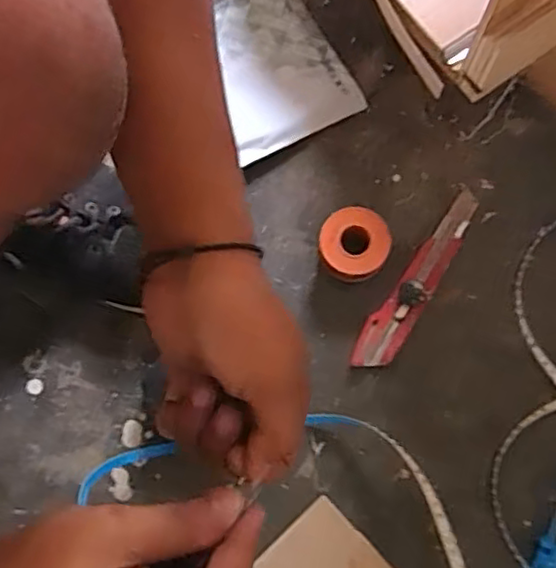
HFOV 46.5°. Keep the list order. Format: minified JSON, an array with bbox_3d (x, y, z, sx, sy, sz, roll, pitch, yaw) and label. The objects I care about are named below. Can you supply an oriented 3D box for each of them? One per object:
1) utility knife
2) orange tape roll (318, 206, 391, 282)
[{"bbox_3d":[0.117,-0.006,0.537,0.032,0.019,0.176,32,80,7],"label":"utility knife"},{"bbox_3d":[0.063,-0.032,0.537,0.056,0.030,0.057,0,78,0],"label":"orange tape roll"}]

